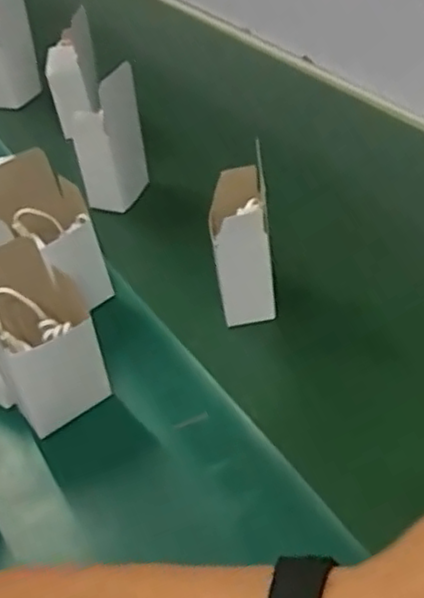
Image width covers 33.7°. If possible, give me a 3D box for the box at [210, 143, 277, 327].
[{"bbox_3d":[0.025,-0.043,0.589,0.050,0.116,0.067,-6,40,1],"label":"box"}]

